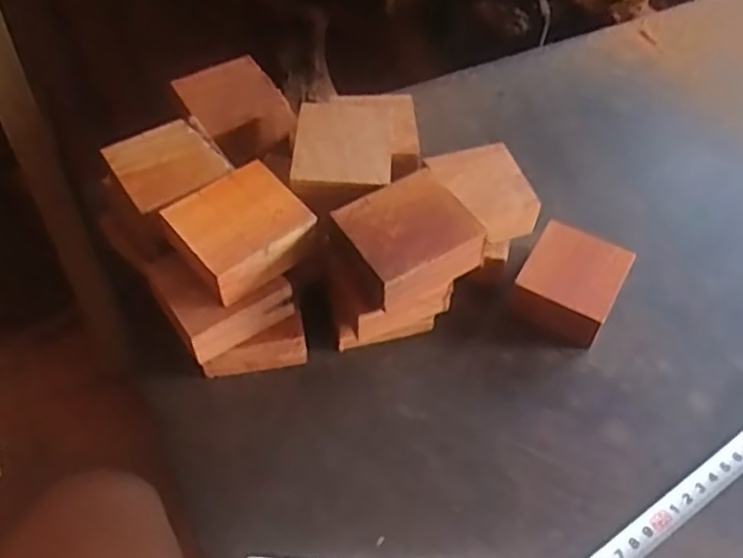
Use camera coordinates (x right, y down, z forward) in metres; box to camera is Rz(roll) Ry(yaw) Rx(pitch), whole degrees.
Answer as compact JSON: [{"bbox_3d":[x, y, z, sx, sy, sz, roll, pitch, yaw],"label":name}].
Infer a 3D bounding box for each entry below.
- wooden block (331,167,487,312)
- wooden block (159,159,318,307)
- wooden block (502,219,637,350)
[{"bbox_3d":[0.019,-0.022,0.374,0.062,0.025,0.054,-28,59,-18],"label":"wooden block"},{"bbox_3d":[-0.069,-0.026,0.376,0.061,0.026,0.055,-35,62,-22],"label":"wooden block"},{"bbox_3d":[0.119,0.004,0.428,0.054,0.029,0.064,26,57,16],"label":"wooden block"}]

